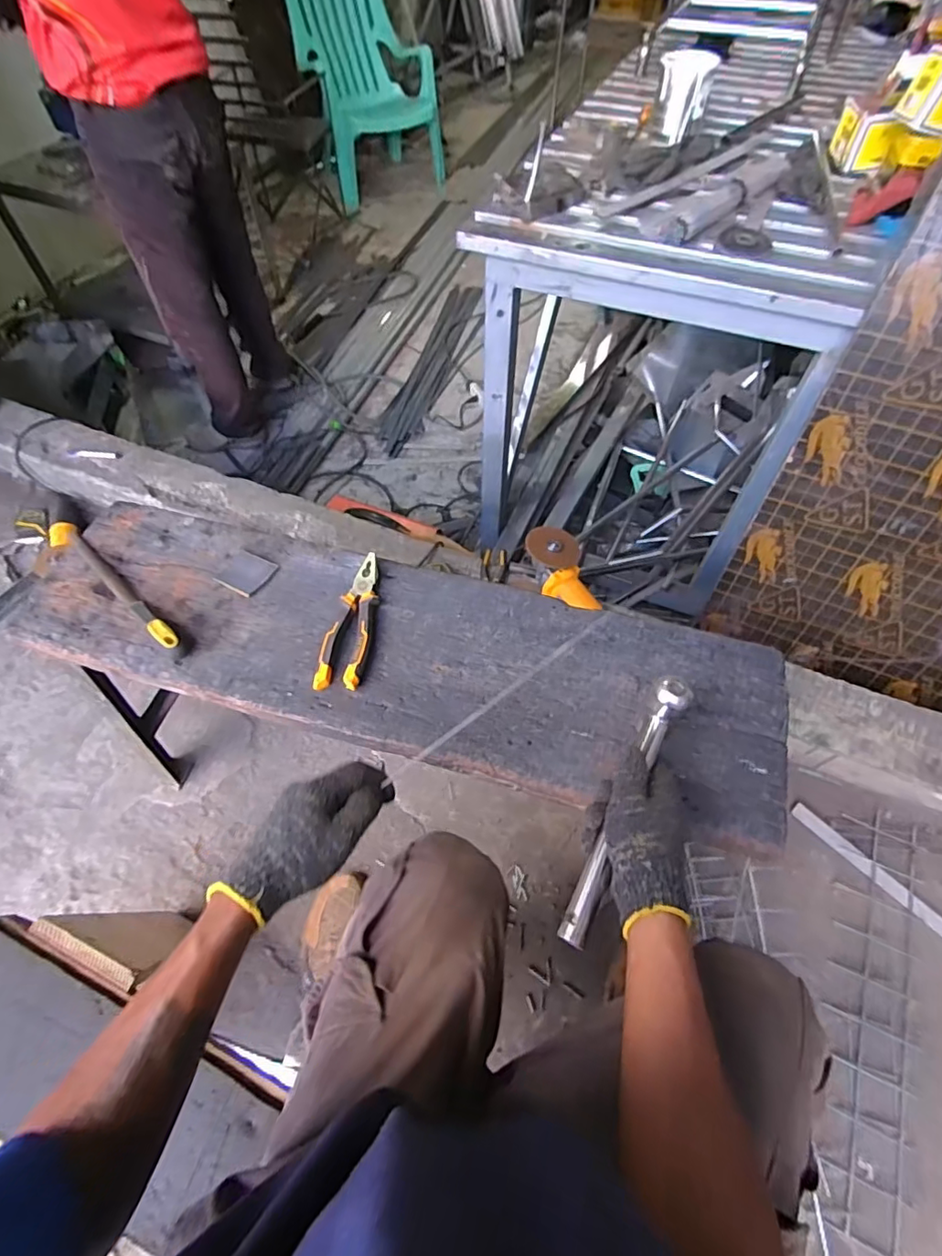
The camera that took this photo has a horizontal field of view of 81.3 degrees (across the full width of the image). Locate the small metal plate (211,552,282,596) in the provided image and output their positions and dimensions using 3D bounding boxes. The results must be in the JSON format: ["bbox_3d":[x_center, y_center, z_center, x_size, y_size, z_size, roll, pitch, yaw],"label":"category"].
[{"bbox_3d":[-0.297,-0.073,0.727,0.066,0.008,0.060,23,60,14],"label":"small metal plate"}]

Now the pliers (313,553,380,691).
[{"bbox_3d":[-0.144,-0.010,0.692,0.053,0.025,0.193,7,57,4],"label":"pliers"}]

